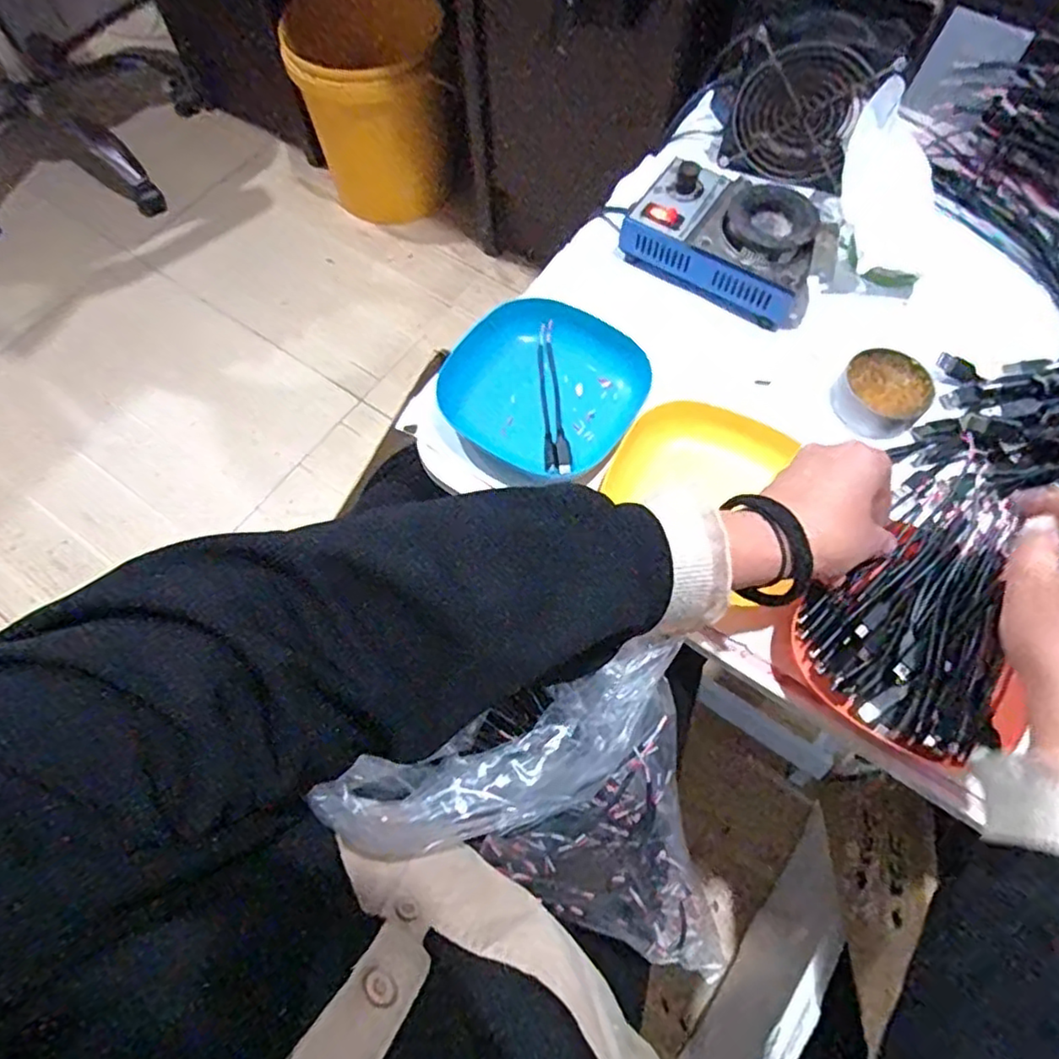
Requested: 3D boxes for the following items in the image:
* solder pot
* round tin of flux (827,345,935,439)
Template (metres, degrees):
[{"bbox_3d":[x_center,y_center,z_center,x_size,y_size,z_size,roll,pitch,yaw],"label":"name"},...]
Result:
[{"bbox_3d":[0.164,-0.236,0.536,0.160,0.061,0.094,32,70,14],"label":"solder pot"},{"bbox_3d":[0.263,-0.102,0.495,0.061,0.025,0.062,0,66,0],"label":"round tin of flux"}]

